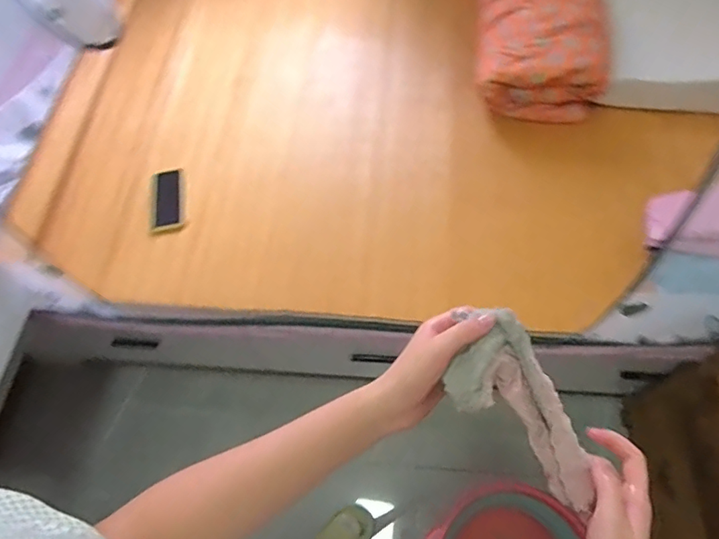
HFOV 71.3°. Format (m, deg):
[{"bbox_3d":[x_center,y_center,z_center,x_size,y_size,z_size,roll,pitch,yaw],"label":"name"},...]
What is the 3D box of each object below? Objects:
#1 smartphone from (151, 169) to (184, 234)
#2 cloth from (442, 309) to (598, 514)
[{"bbox_3d":[-0.447,-0.164,1.165,0.070,0.009,0.161,-10,64,-2],"label":"smartphone"},{"bbox_3d":[0.134,0.120,0.404,0.073,0.028,0.164,-37,93,-14],"label":"cloth"}]

